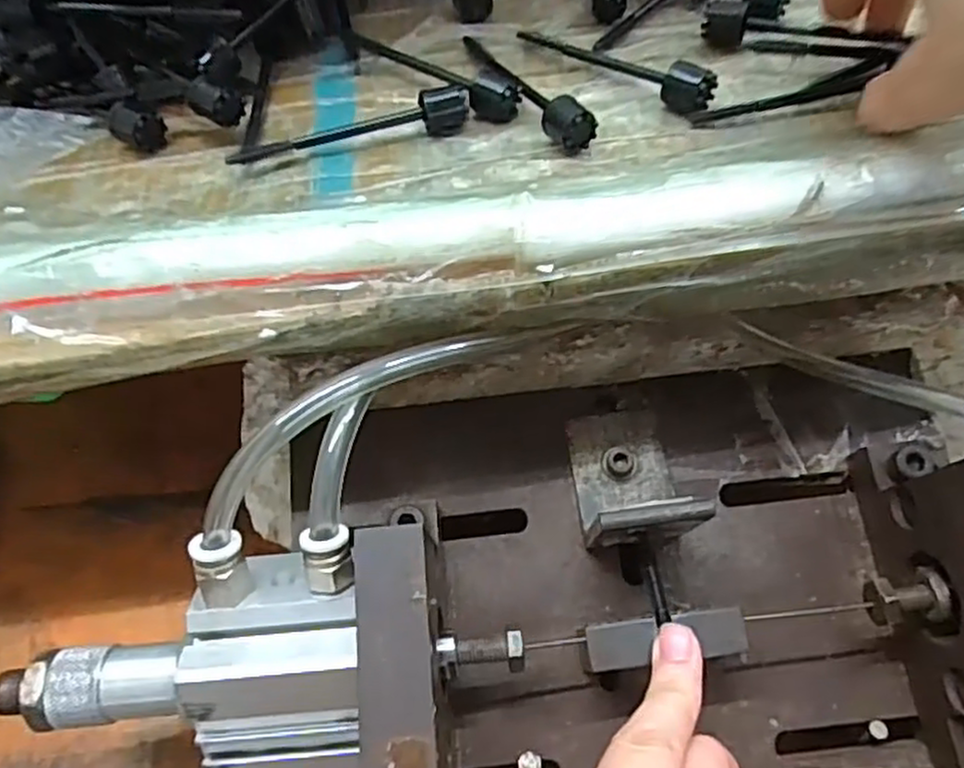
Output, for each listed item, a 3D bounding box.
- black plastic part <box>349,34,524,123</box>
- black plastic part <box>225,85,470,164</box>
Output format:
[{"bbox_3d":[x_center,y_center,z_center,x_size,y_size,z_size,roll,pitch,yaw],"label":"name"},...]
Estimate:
[{"bbox_3d":[-0.020,-0.125,0.290,0.082,0.015,0.013,35,62,27],"label":"black plastic part"},{"bbox_3d":[-0.049,-0.098,0.270,0.087,0.016,0.018,-12,53,-5],"label":"black plastic part"}]

